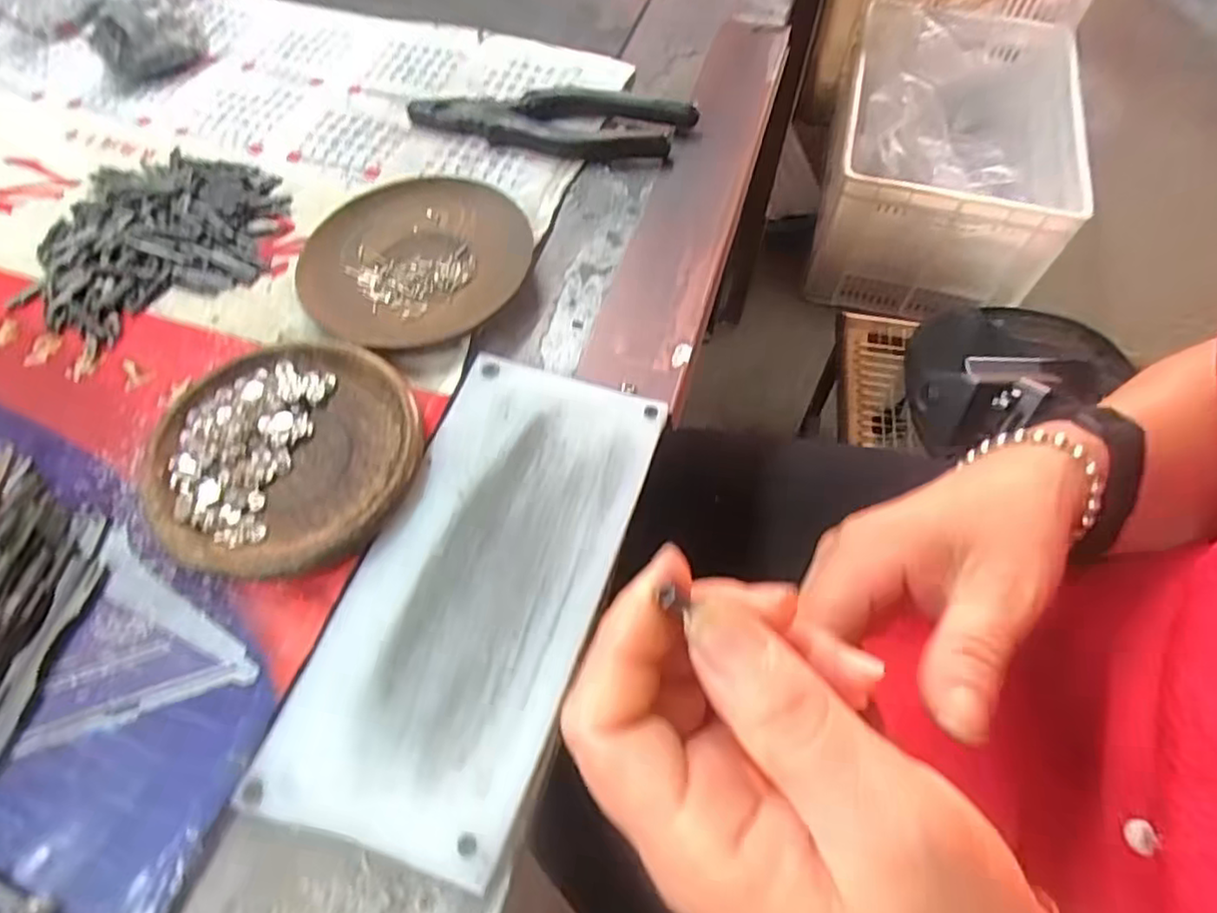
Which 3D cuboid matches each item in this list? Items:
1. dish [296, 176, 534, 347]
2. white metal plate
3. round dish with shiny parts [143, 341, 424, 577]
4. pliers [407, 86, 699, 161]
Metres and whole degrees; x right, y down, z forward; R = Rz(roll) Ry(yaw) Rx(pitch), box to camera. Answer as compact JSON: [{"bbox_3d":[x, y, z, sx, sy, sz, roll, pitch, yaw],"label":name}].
[{"bbox_3d":[-0.099,-0.101,0.351,0.115,0.016,0.106,-1,60,1],"label":"dish"},{"bbox_3d":[-0.050,0.046,0.269,0.095,0.009,0.196,17,62,11],"label":"white metal plate"},{"bbox_3d":[-0.138,-0.001,0.293,0.110,0.014,0.107,-1,60,1],"label":"round dish with shiny parts"},{"bbox_3d":[-0.036,-0.202,0.405,0.165,0.017,0.049,13,61,9],"label":"pliers"}]

